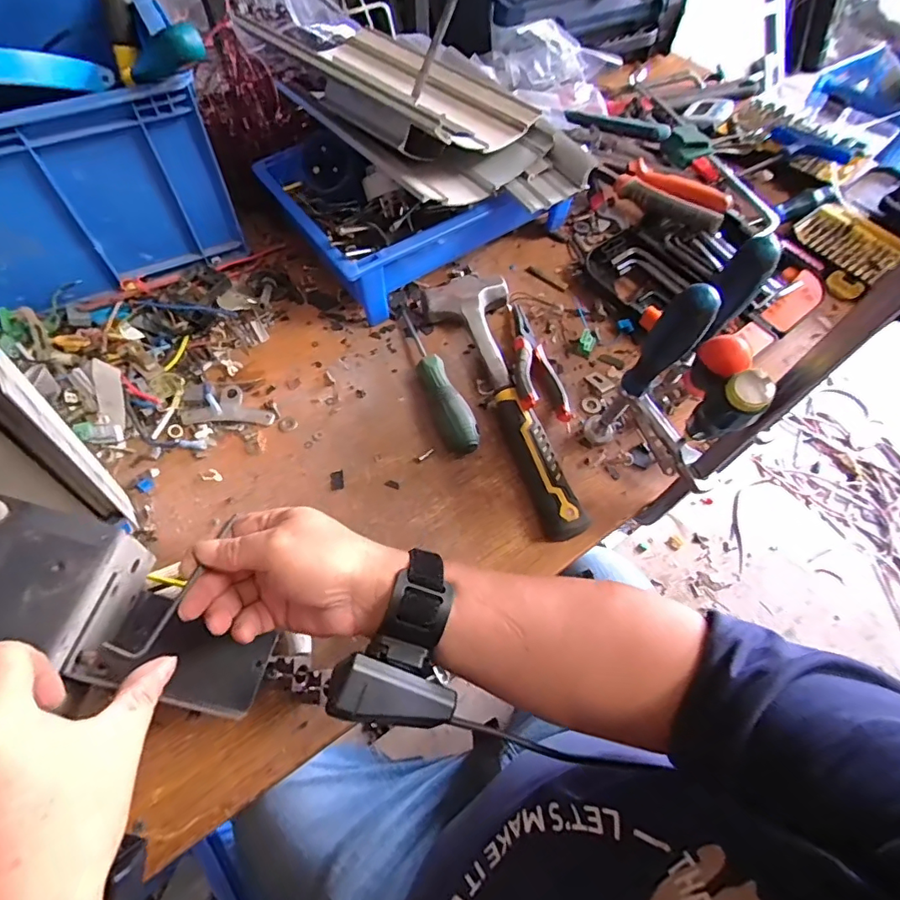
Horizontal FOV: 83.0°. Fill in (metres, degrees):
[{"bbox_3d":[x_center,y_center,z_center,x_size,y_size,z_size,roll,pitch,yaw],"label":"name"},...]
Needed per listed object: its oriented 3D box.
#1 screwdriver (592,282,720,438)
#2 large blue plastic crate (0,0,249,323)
[{"bbox_3d":[0.163,-0.060,0.423,0.031,0.186,0.023,31,65,14],"label":"screwdriver"},{"bbox_3d":[-0.507,-0.323,0.518,0.470,0.181,0.365,-21,64,-13],"label":"large blue plastic crate"}]

